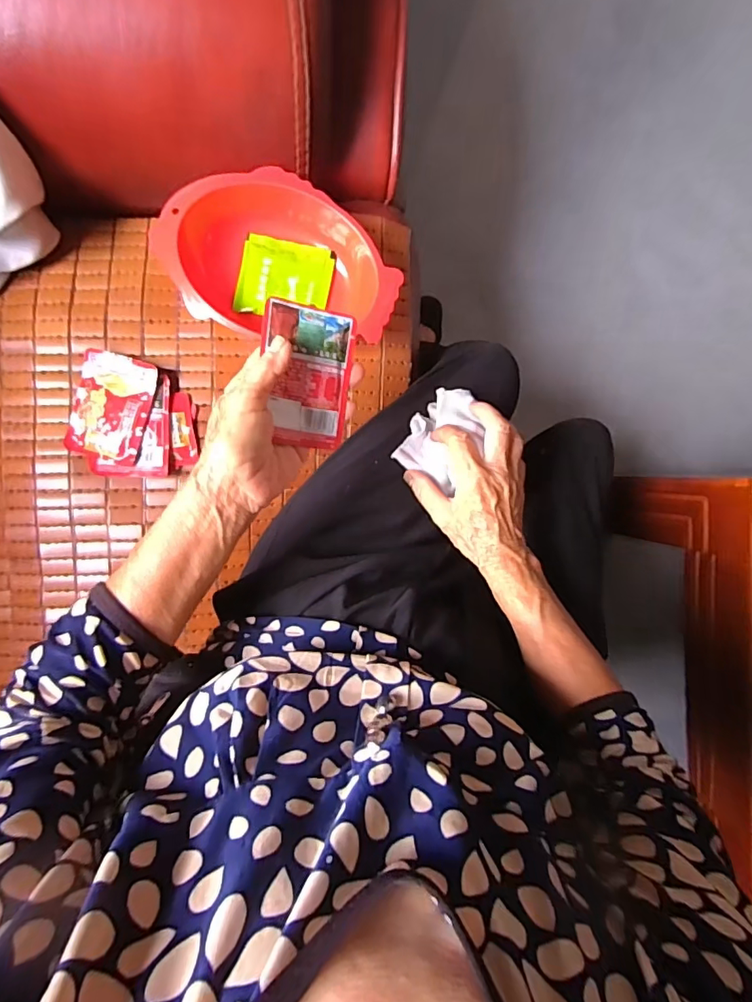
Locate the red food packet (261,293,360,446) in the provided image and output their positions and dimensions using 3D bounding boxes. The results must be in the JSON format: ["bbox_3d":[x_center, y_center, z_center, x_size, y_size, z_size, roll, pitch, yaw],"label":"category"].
[{"bbox_3d":[-0.049,-0.090,0.369,0.068,0.008,0.098,3,100,-31],"label":"red food packet"}]

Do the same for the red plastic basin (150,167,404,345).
[{"bbox_3d":[-0.089,-0.228,0.482,0.225,0.047,0.143,13,92,-7],"label":"red plastic basin"}]

